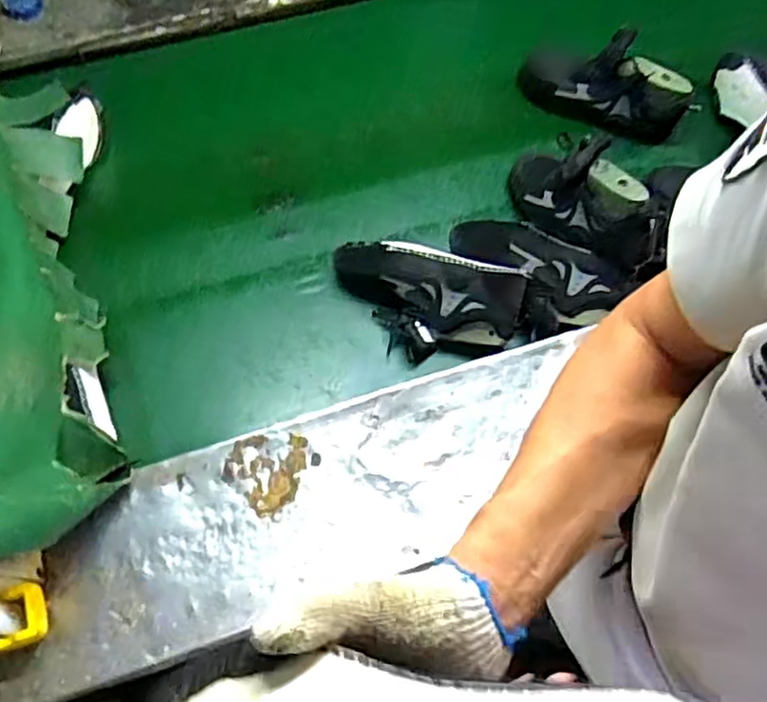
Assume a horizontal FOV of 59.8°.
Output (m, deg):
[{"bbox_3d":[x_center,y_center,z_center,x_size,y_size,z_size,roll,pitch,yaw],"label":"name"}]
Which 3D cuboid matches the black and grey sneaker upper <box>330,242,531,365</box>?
[{"bbox_3d":[0.060,-0.074,0.987,0.277,0.156,0.073,15,22,11],"label":"black and grey sneaker upper"}]

